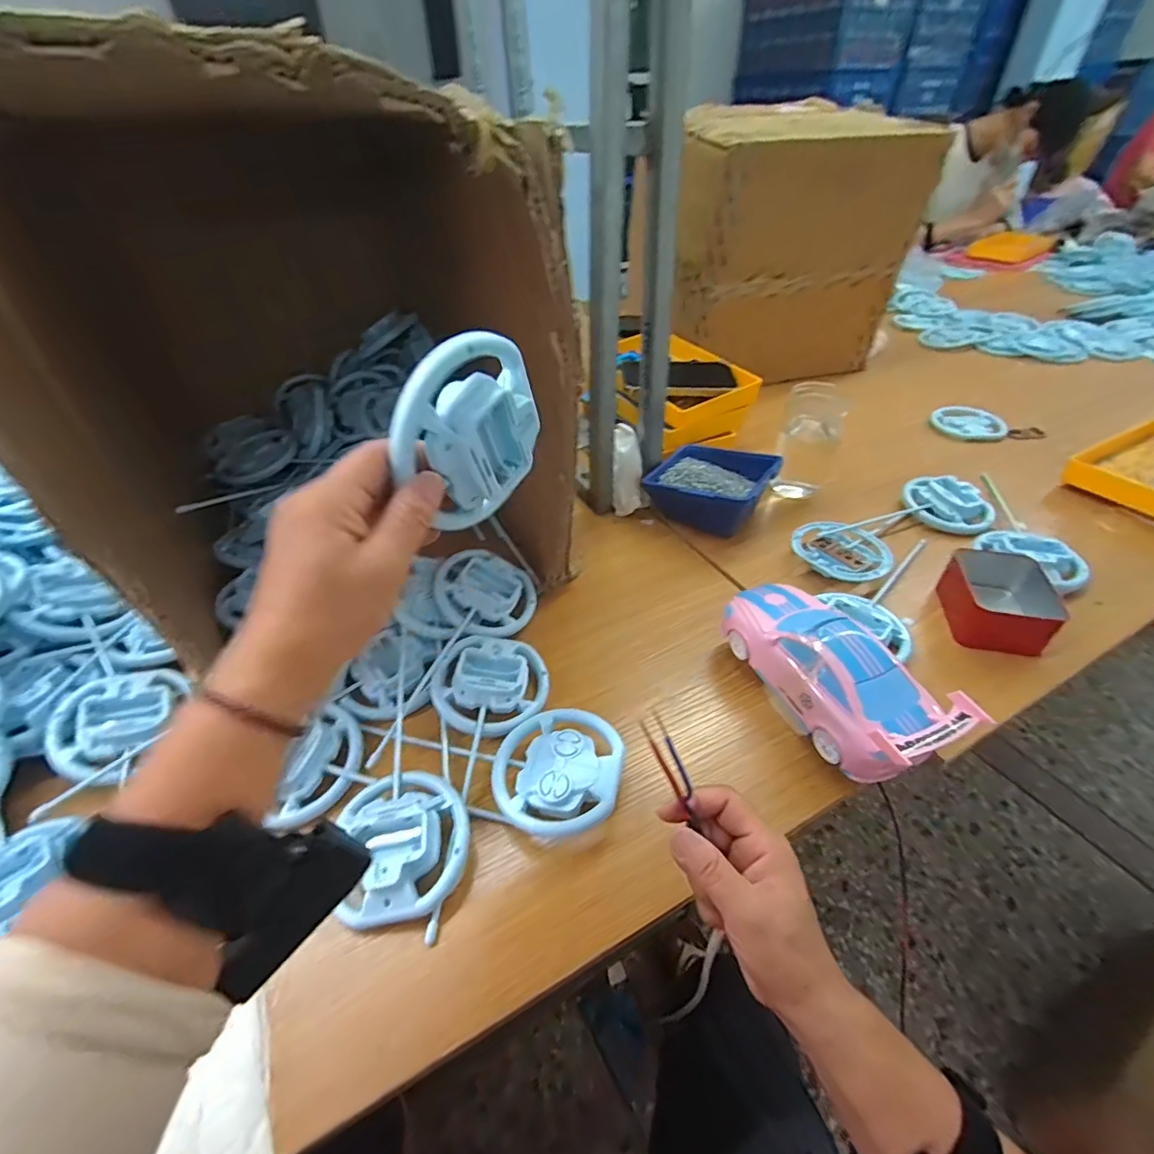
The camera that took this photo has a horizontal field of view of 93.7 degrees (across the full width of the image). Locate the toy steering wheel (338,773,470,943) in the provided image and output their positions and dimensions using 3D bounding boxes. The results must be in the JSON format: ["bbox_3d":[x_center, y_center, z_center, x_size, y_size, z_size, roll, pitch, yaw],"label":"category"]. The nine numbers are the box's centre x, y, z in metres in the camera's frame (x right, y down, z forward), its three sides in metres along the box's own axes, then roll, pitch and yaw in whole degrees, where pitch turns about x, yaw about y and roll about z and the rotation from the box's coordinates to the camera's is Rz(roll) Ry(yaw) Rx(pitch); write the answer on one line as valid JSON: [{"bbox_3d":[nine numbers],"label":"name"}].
[{"bbox_3d":[-0.128,0.193,0.390,0.099,0.038,0.098,-1,42,1],"label":"toy steering wheel"}]

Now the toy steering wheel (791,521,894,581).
[{"bbox_3d":[0.296,-0.030,0.605,0.101,0.016,0.084,12,43,15],"label":"toy steering wheel"}]

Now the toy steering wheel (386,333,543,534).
[{"bbox_3d":[-0.054,-0.073,0.285,0.023,0.095,0.085,27,49,28],"label":"toy steering wheel"}]

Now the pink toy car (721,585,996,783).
[{"bbox_3d":[0.200,0.076,0.442,0.078,0.077,0.195,-19,45,-19],"label":"pink toy car"}]

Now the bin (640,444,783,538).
[{"bbox_3d":[0.171,-0.118,0.681,0.149,0.066,0.121,29,50,30],"label":"bin"}]

